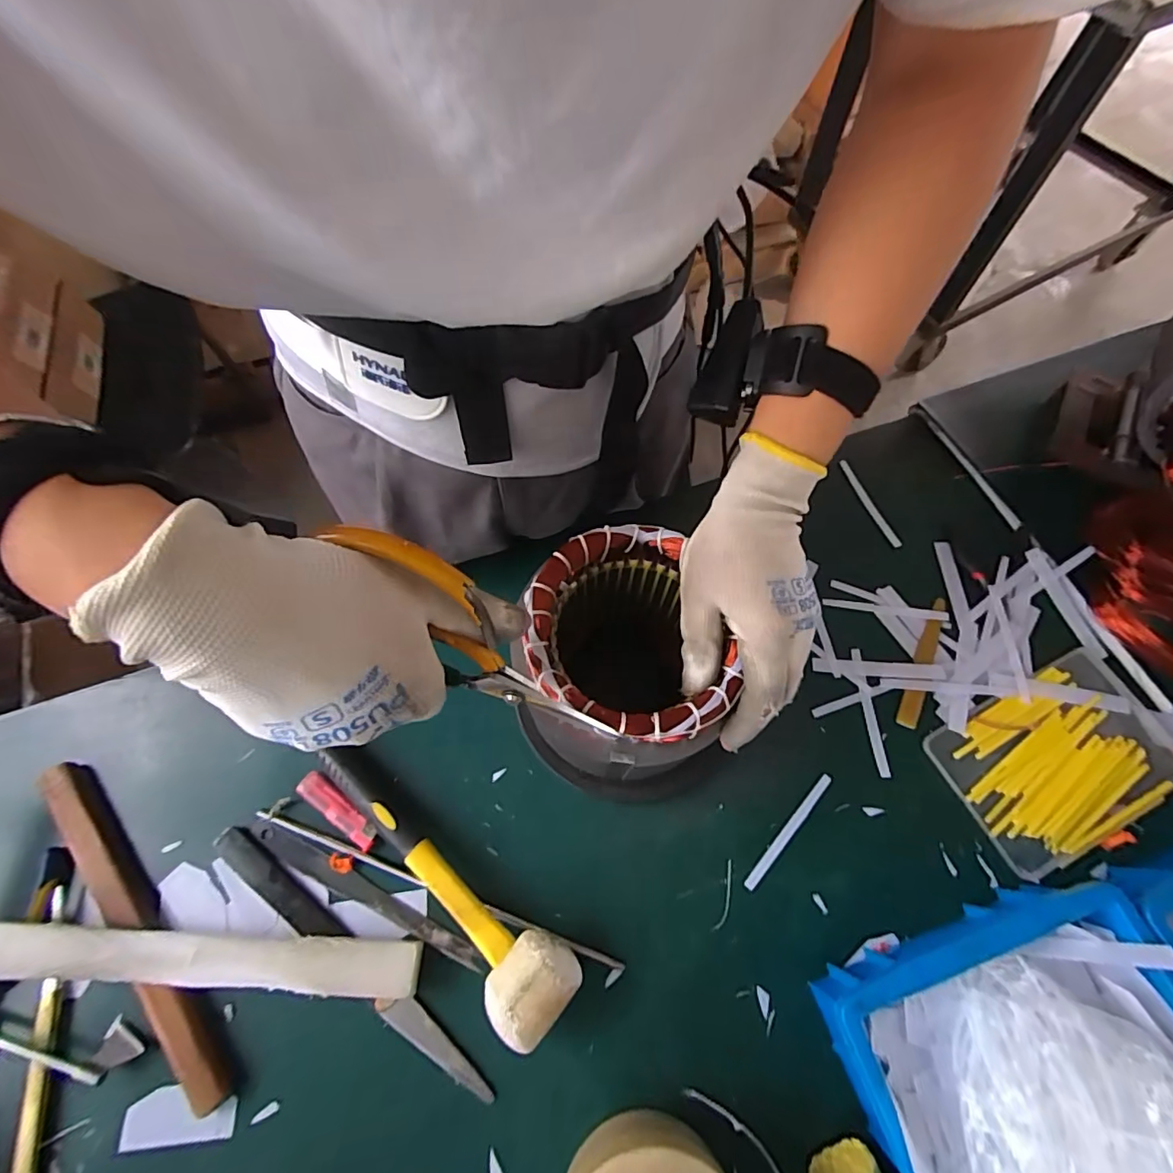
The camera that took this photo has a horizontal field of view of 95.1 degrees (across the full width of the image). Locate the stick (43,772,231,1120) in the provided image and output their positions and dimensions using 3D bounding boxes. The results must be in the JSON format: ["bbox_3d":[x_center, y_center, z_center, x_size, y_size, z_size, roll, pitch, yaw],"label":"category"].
[{"bbox_3d":[-0.338,0.245,0.395,0.028,0.018,0.277,-41,72,-16],"label":"stick"}]

